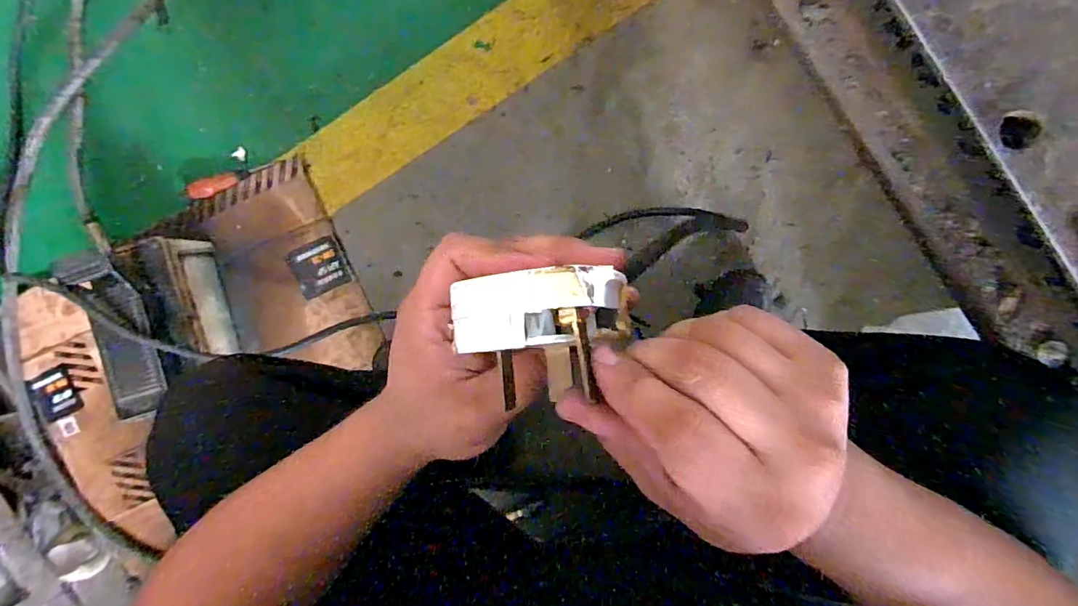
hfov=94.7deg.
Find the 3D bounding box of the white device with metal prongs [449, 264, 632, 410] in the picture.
[{"bbox_3d":[0.004,0.011,0.200,0.068,0.043,0.049,-3,96,4],"label":"white device with metal prongs"}]

